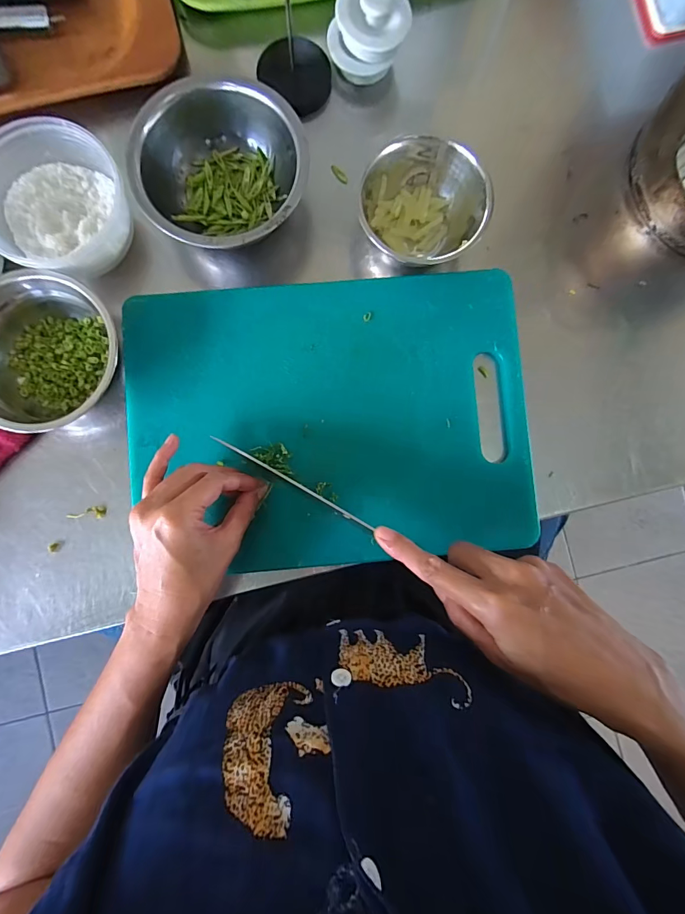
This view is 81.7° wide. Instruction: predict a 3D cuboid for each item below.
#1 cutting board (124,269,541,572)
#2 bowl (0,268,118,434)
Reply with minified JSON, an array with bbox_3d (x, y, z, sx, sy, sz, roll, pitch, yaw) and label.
[{"bbox_3d":[-0.011,-0.033,0.346,0.342,0.016,0.245,-5,88,-2],"label":"cutting board"},{"bbox_3d":[-0.248,-0.088,0.328,0.122,0.041,0.119,0,88,-2],"label":"bowl"}]

